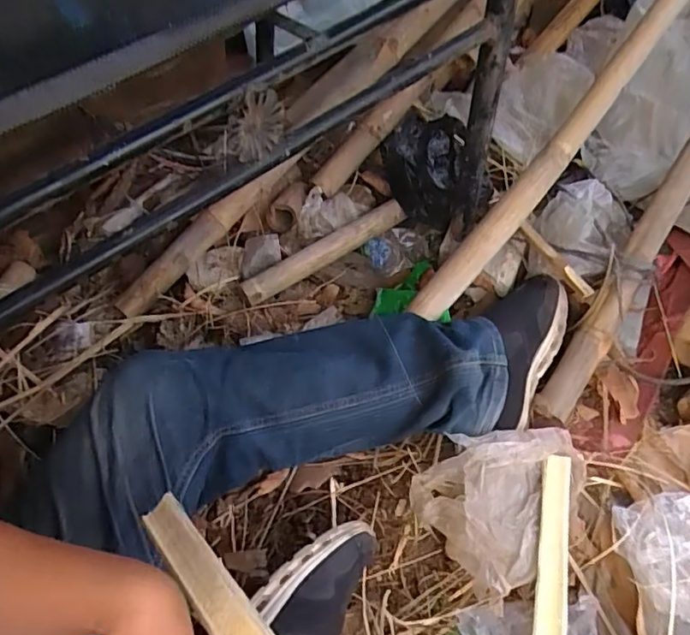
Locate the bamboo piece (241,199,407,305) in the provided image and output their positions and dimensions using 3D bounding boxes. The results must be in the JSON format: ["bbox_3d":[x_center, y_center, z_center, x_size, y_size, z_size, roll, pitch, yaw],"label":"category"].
[{"bbox_3d":[-0.026,-0.099,0.826,0.280,0.033,0.032,-31,56,-24],"label":"bamboo piece"}]

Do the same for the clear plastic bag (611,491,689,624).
[{"bbox_3d":[0.353,0.245,0.577,0.149,0.041,0.138,-8,49,-6],"label":"clear plastic bag"}]

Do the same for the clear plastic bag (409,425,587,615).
[{"bbox_3d":[0.178,0.182,0.617,0.205,0.051,0.141,-36,57,-26],"label":"clear plastic bag"}]

